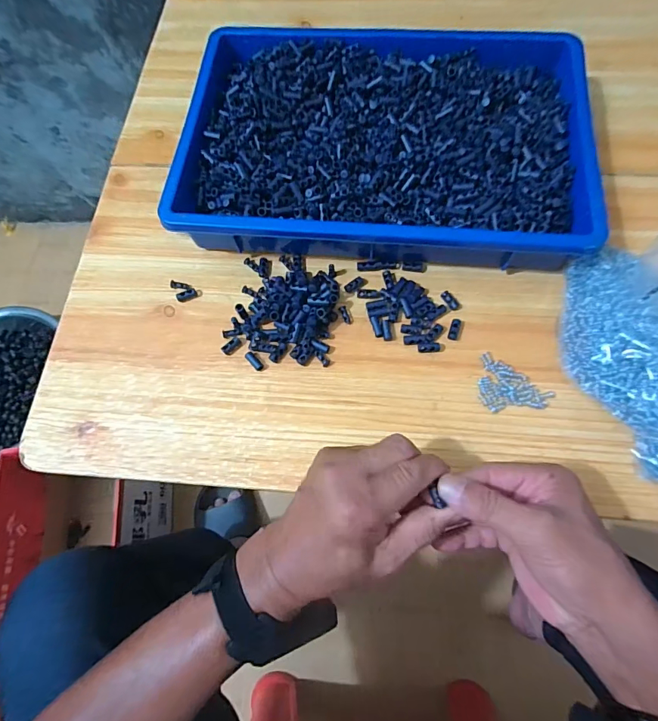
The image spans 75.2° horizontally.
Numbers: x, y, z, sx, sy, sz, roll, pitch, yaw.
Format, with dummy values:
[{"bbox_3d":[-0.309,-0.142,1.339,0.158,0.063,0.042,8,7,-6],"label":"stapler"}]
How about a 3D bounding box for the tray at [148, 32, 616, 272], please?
[{"bbox_3d":[0.050,-0.211,0.416,0.356,0.060,0.245,4,70,4],"label":"tray"}]

